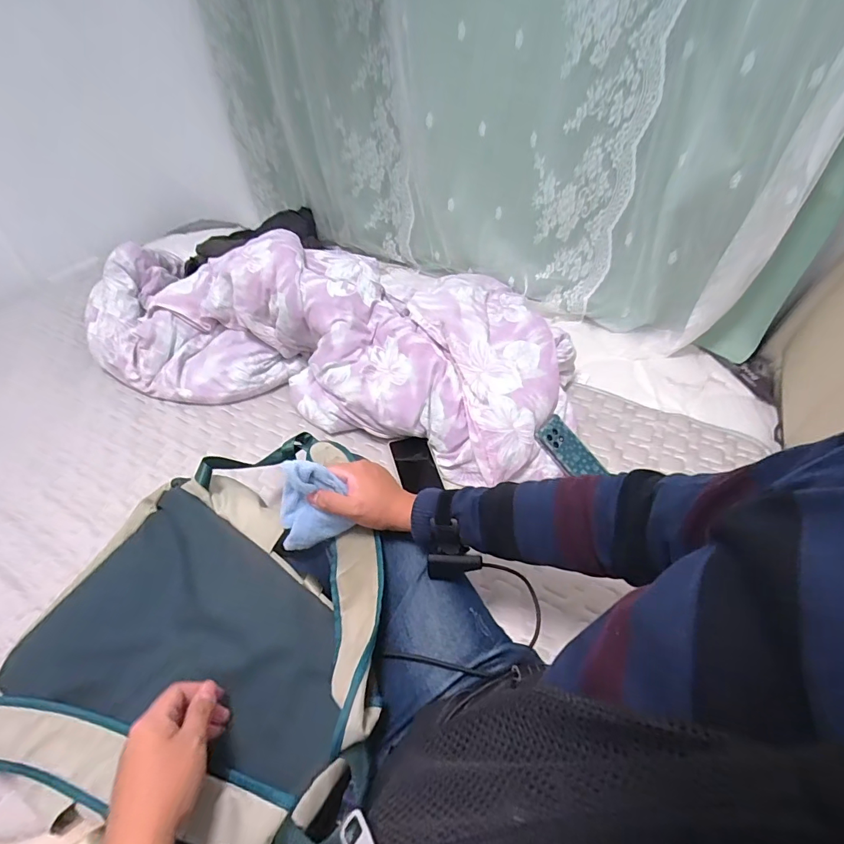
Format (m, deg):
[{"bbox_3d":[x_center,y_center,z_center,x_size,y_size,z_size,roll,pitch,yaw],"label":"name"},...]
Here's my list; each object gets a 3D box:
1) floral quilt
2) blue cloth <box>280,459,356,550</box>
[{"bbox_3d":[-0.221,-0.196,0.955,1.066,0.248,0.409,14,47,15],"label":"floral quilt"},{"bbox_3d":[-0.143,0.104,0.554,0.084,0.104,0.063,-1,45,1],"label":"blue cloth"}]

